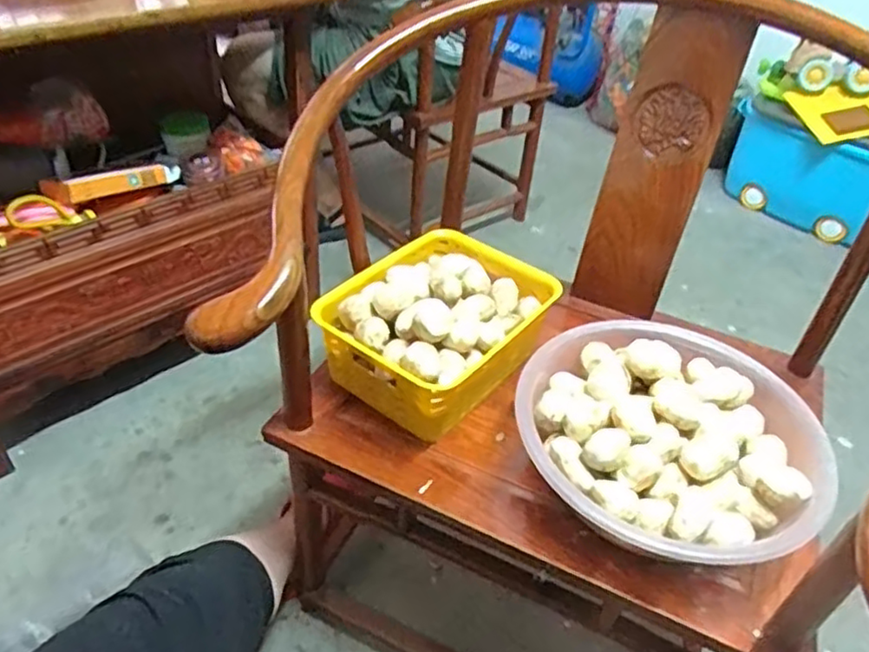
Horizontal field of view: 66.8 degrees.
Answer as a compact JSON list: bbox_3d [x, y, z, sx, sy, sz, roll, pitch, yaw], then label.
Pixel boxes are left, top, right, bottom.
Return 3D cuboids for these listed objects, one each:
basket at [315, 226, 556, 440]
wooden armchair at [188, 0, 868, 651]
[{"bbox_3d":[0.012,-0.010,0.792,0.194,0.113,0.263,28,45,24],"label":"basket"},{"bbox_3d":[0.161,0.085,0.806,0.621,0.767,0.573,21,43,17],"label":"wooden armchair"}]

